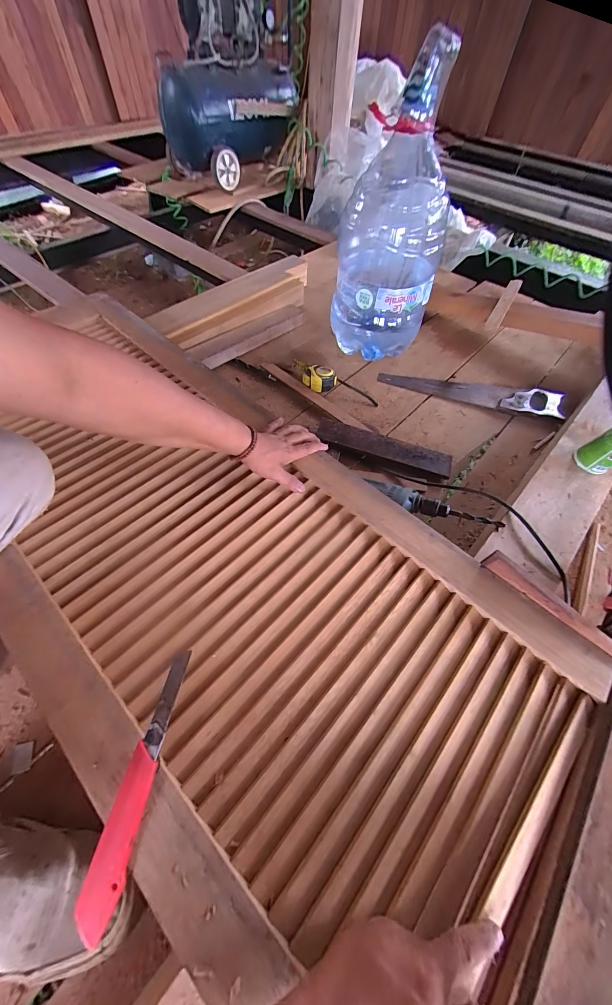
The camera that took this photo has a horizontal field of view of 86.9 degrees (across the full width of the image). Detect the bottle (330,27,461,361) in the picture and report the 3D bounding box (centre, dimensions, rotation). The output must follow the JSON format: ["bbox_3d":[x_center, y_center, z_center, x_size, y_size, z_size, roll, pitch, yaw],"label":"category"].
[{"bbox_3d":[0.191,-0.589,0.730,0.214,0.505,0.188,1,59,-3],"label":"bottle"}]

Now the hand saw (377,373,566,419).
[{"bbox_3d":[0.426,-0.301,0.849,0.453,0.025,0.093,15,59,6],"label":"hand saw"}]

